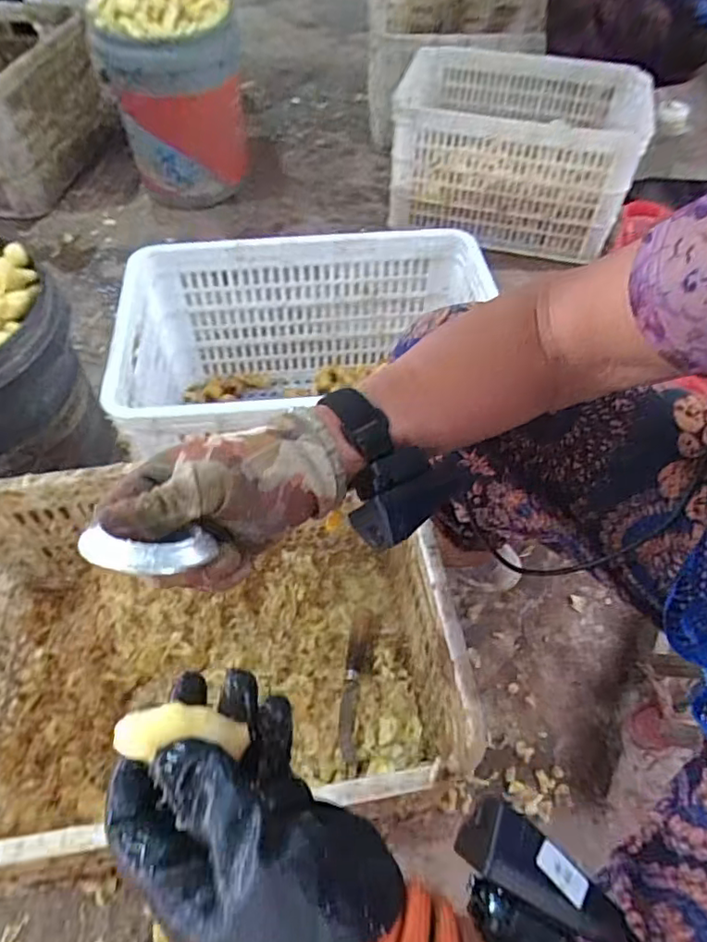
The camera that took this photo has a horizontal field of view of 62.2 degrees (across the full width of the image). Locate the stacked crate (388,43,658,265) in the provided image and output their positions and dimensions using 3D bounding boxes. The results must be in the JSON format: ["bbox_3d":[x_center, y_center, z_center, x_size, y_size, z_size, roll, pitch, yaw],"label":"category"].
[{"bbox_3d":[0.403,-0.799,1.417,0.559,0.256,0.446,10,54,9],"label":"stacked crate"}]

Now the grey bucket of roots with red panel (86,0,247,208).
[{"bbox_3d":[-0.415,-0.903,1.369,0.299,0.440,0.313,-15,54,-9],"label":"grey bucket of roots with red panel"}]

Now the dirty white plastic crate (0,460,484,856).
[{"bbox_3d":[-0.169,0.209,0.643,0.519,0.283,0.341,-8,53,-4],"label":"dirty white plastic crate"}]

